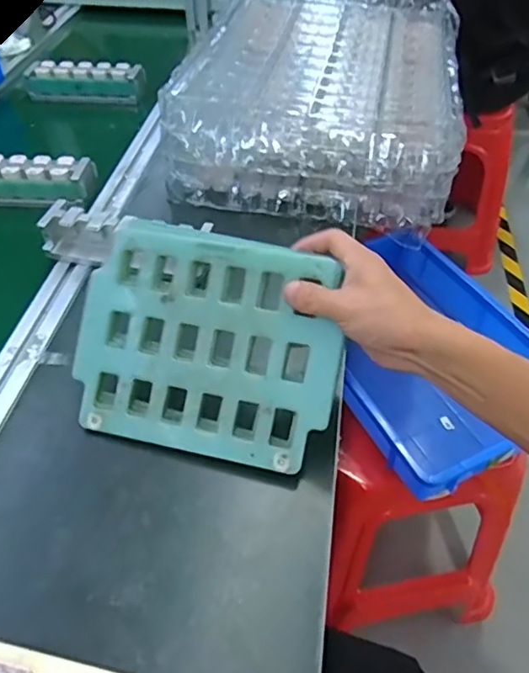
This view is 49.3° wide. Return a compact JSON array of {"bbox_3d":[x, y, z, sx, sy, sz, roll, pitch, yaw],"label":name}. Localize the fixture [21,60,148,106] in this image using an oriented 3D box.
[{"bbox_3d":[-0.305,-0.435,0.985,0.197,0.053,0.048,6,47,6],"label":"fixture"}]

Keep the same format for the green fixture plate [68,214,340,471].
[{"bbox_3d":[-0.049,0.004,0.493,0.224,0.010,0.187,11,90,12],"label":"green fixture plate"}]

